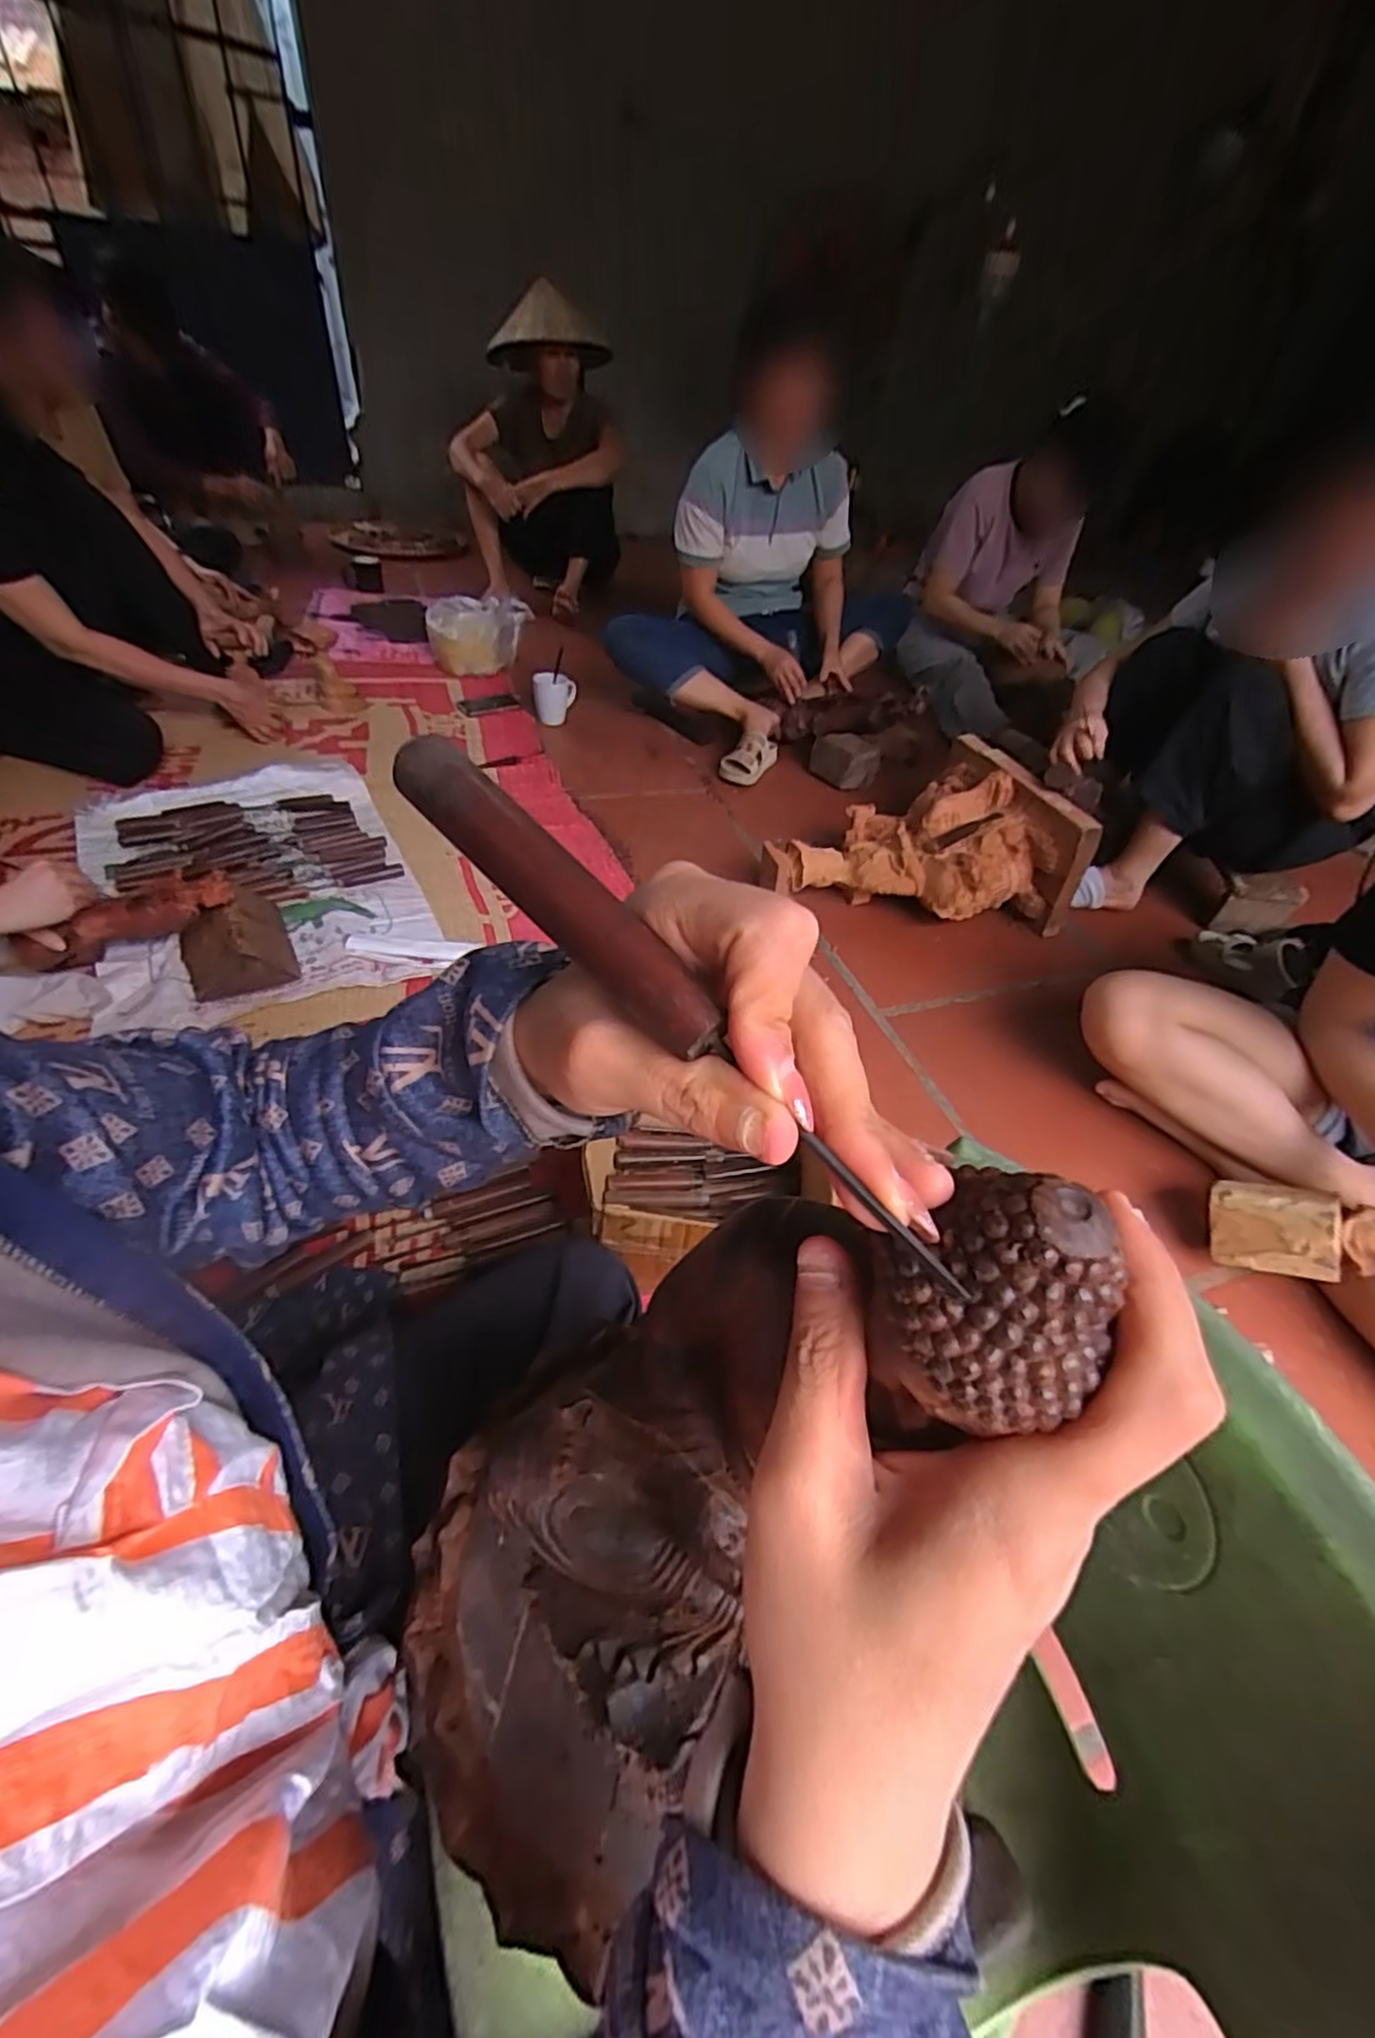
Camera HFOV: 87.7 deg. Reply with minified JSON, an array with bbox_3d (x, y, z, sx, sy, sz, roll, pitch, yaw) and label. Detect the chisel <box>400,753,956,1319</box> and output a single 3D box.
[{"bbox_3d":[-0.009,-0.010,0.167,0.014,0.019,0.179,-35,71,-32],"label":"chisel"}]

